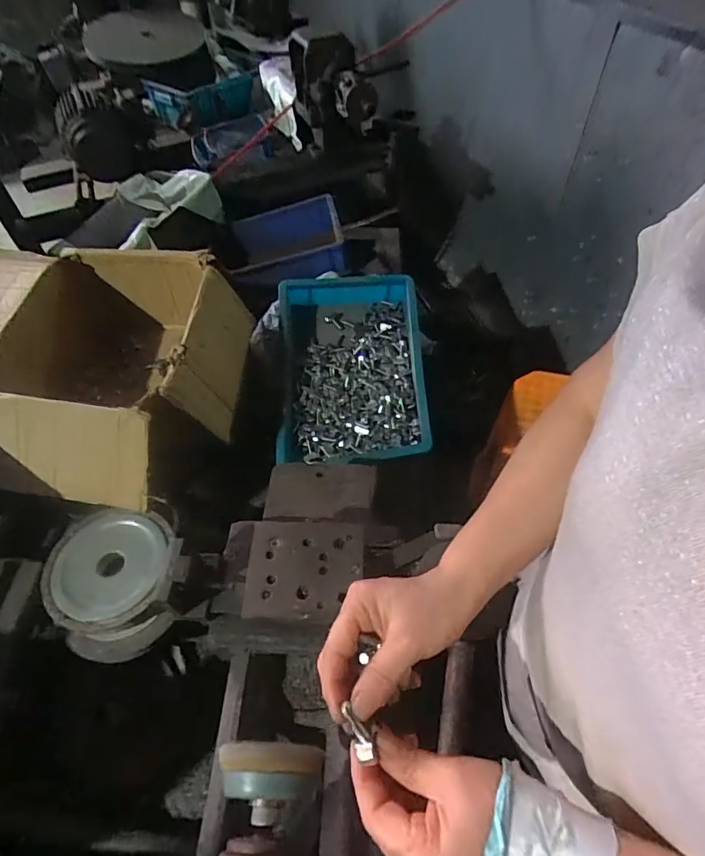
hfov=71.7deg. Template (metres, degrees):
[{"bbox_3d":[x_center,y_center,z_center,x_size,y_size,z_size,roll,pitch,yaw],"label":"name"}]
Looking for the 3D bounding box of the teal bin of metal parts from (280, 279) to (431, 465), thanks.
[{"bbox_3d":[-0.003,-0.107,0.867,0.253,0.120,0.386,-5,61,7],"label":"teal bin of metal parts"}]

